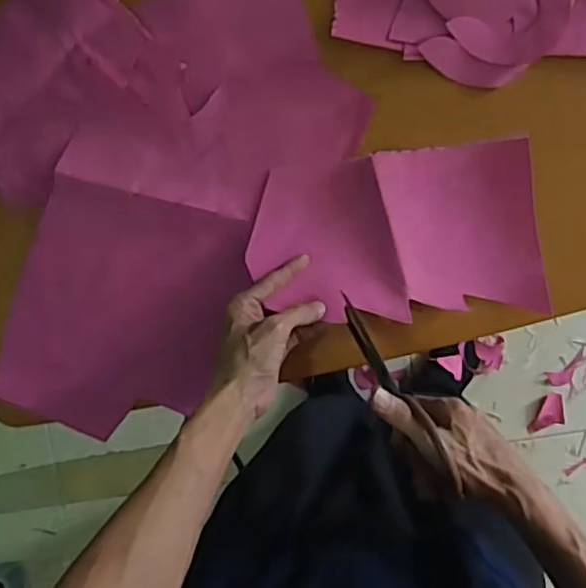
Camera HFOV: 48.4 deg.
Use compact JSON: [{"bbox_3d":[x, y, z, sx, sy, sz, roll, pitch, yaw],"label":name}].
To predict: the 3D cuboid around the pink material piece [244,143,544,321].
[{"bbox_3d":[0.100,-0.056,0.626,0.271,0.037,0.157,-7,92,-1],"label":"pink material piece"}]

